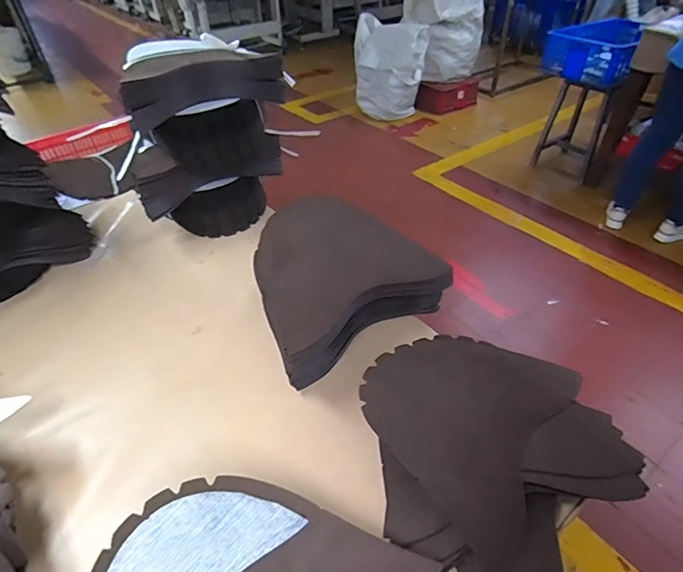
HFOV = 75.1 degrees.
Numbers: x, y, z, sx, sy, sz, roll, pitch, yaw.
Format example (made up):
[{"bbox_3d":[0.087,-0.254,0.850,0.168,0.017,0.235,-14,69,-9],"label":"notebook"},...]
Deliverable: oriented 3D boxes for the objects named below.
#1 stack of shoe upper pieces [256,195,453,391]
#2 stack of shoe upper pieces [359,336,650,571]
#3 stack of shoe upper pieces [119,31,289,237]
[{"bbox_3d":[-0.007,-0.022,0.618,0.246,0.124,0.196,-23,46,-23],"label":"stack of shoe upper pieces"},{"bbox_3d":[0.146,0.163,0.473,0.248,0.045,0.265,-32,50,-30],"label":"stack of shoe upper pieces"},{"bbox_3d":[-0.223,-0.251,0.778,0.243,0.283,0.166,-10,42,-10],"label":"stack of shoe upper pieces"}]

